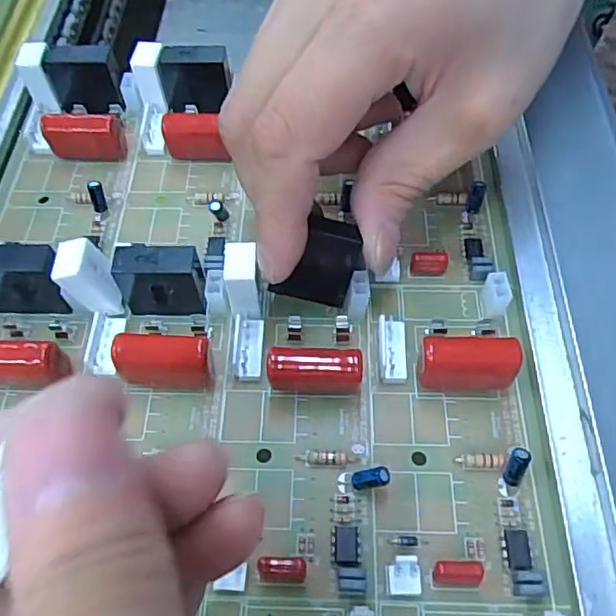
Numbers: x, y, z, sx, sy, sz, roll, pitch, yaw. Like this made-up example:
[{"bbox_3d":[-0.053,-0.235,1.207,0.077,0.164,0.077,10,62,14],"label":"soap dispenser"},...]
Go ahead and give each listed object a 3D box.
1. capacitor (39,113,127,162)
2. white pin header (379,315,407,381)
[{"bbox_3d":[-0.084,-0.064,0.225,0.028,0.020,0.007,1,59,2],"label":"capacitor"},{"bbox_3d":[0.026,0.012,0.185,0.008,0.004,0.021,-1,60,2],"label":"white pin header"}]

